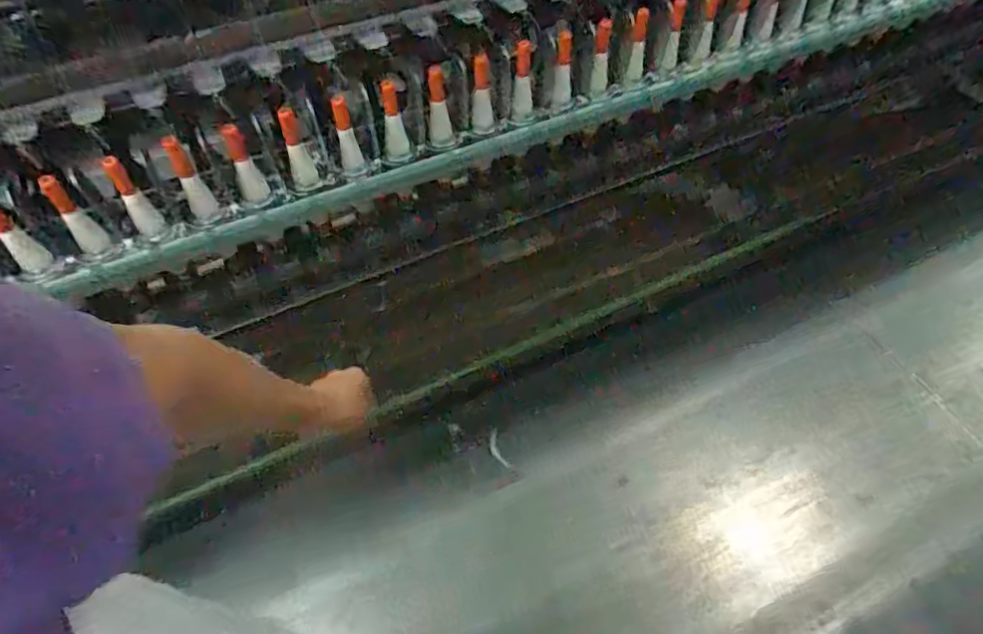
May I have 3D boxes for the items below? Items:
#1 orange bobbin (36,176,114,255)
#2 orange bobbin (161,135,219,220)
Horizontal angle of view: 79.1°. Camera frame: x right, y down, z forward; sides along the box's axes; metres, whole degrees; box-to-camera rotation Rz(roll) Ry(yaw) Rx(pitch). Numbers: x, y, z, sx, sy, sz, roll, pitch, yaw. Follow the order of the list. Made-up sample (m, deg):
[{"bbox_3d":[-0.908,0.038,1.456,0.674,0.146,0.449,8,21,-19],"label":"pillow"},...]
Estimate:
[{"bbox_3d":[-0.487,-0.116,0.693,0.030,0.101,0.031,38,64,24],"label":"orange bobbin"},{"bbox_3d":[-0.376,-0.170,0.741,0.029,0.108,0.031,-31,60,-19],"label":"orange bobbin"}]

